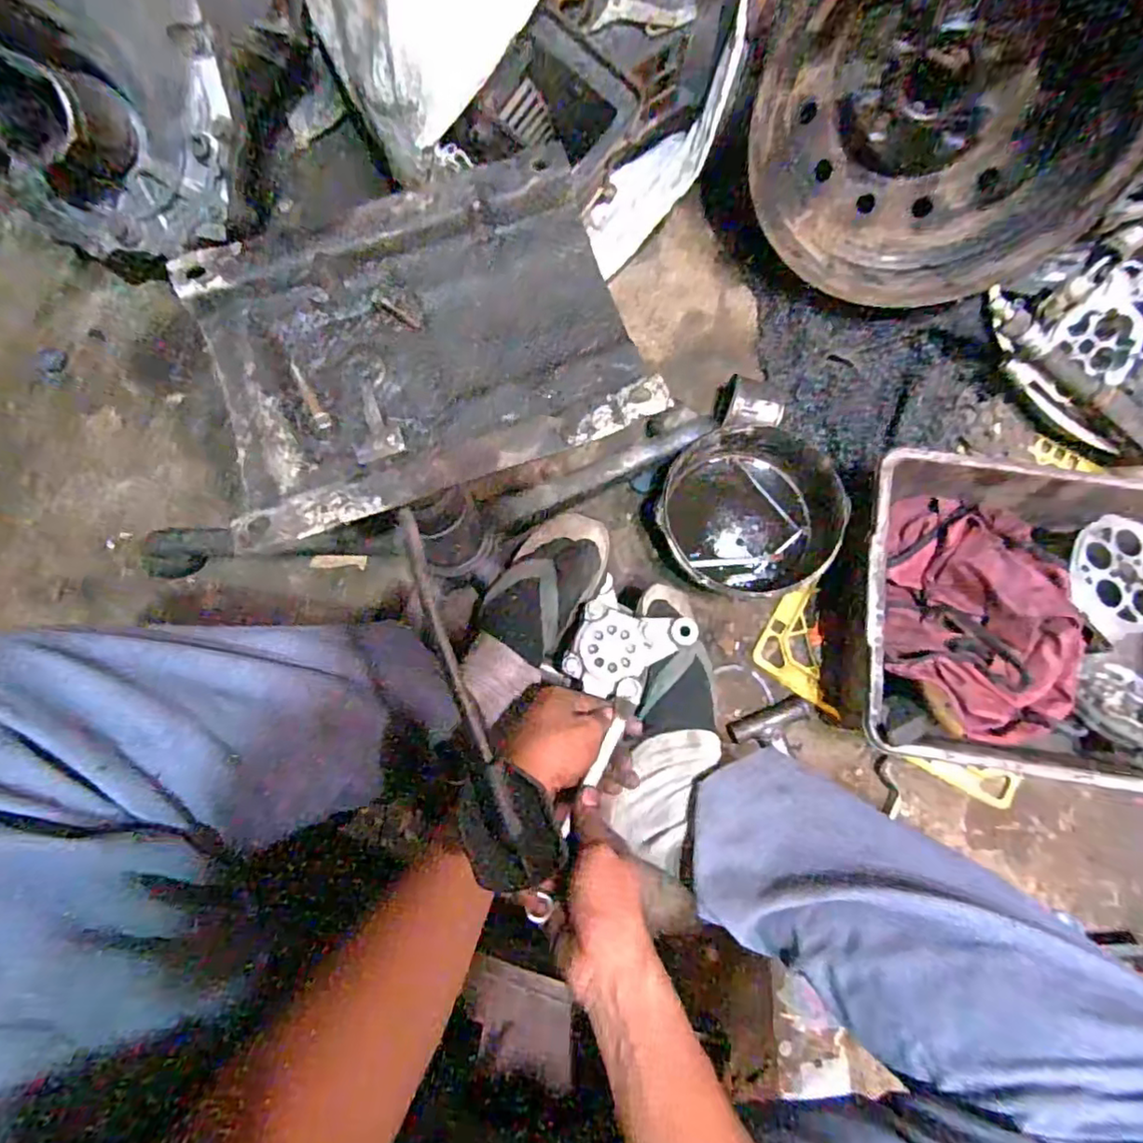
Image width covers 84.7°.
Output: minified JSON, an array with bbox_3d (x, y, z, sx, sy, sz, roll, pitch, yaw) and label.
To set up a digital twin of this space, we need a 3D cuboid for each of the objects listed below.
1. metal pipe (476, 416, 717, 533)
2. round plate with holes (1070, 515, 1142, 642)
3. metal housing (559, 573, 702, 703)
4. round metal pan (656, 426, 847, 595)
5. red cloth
[{"bbox_3d":[0.029,-0.108,0.688,0.271,0.040,0.040,-25,81,-5],"label":"metal pipe"},{"bbox_3d":[0.558,0.003,0.635,0.110,0.011,0.115,0,80,-1],"label":"round plate with holes"},{"bbox_3d":[0.050,0.067,0.544,0.092,0.023,0.093,28,80,4],"label":"metal housing"},{"bbox_3d":[0.214,-0.067,0.710,0.218,0.071,0.187,-9,80,-3],"label":"round metal pan"},{"bbox_3d":[0.426,0.047,0.656,0.181,0.094,0.244,18,80,2],"label":"red cloth"}]

